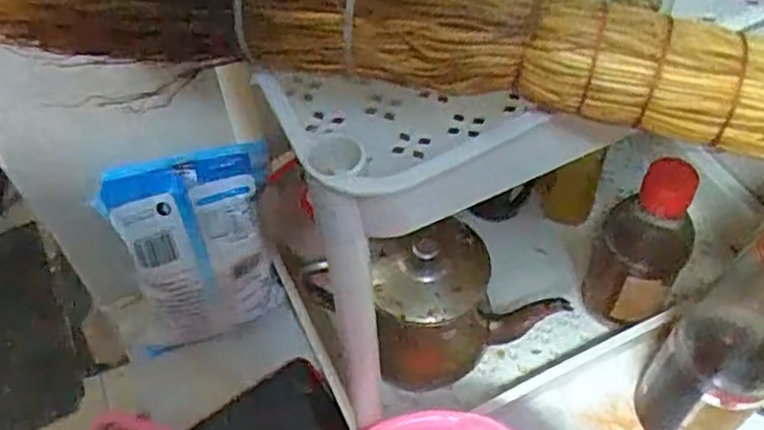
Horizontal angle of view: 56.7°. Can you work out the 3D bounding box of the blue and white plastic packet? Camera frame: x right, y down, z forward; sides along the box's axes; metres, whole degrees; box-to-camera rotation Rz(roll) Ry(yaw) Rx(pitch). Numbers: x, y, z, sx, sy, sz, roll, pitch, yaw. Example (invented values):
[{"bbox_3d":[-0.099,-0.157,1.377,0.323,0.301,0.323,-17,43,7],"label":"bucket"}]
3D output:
[{"bbox_3d":[-0.124,0.029,0.483,0.105,0.150,0.026,-13,32,-10],"label":"blue and white plastic packet"}]

